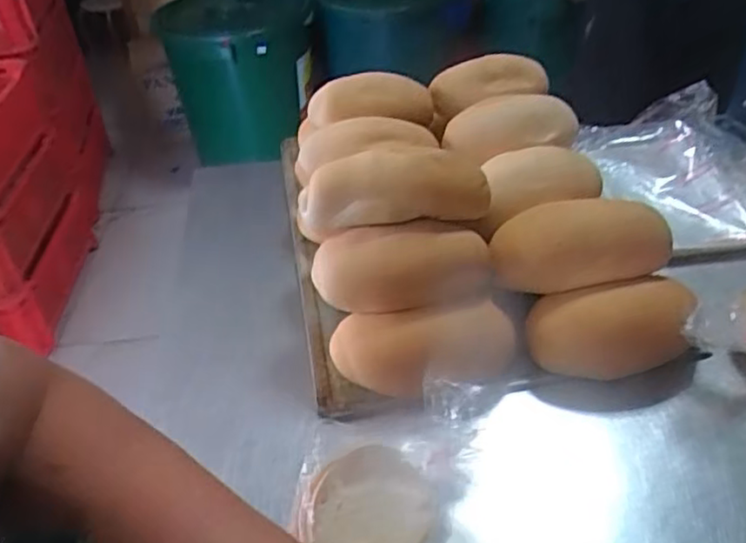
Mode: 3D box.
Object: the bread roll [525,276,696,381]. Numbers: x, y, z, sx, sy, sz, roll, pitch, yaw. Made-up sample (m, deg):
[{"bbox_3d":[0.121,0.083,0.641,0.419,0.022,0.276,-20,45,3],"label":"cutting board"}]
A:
[{"bbox_3d":[0.187,0.048,0.535,0.122,0.068,0.056,-6,39,-1],"label":"bread roll"}]

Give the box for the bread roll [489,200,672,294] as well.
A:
[{"bbox_3d":[0.163,-0.022,0.534,0.139,0.048,0.058,-4,39,1],"label":"bread roll"}]

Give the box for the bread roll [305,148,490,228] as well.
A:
[{"bbox_3d":[0.018,-0.065,0.525,0.148,0.051,0.044,-7,39,-3],"label":"bread roll"}]

